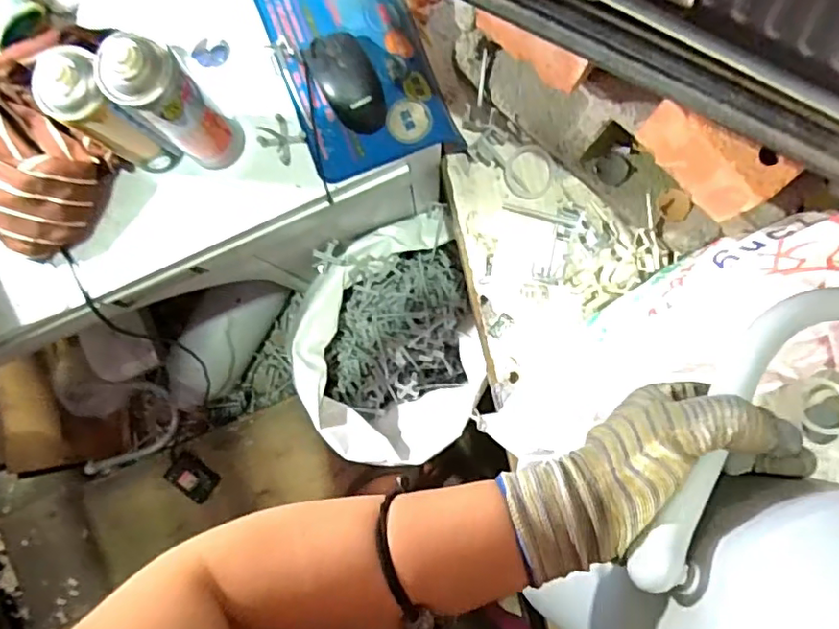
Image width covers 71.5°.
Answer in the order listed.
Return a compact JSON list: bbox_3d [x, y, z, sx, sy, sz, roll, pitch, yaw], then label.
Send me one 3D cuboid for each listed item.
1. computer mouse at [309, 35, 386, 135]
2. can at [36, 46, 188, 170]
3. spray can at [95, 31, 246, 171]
[{"bbox_3d":[-0.077,-0.257,0.634,0.064,0.035,0.113,-24,87,0],"label":"computer mouse"},{"bbox_3d":[-0.296,-0.189,0.570,0.058,0.187,0.064,-35,87,0],"label":"can"},{"bbox_3d":[-0.230,-0.195,0.560,0.052,0.217,0.063,43,89,3],"label":"spray can"}]

